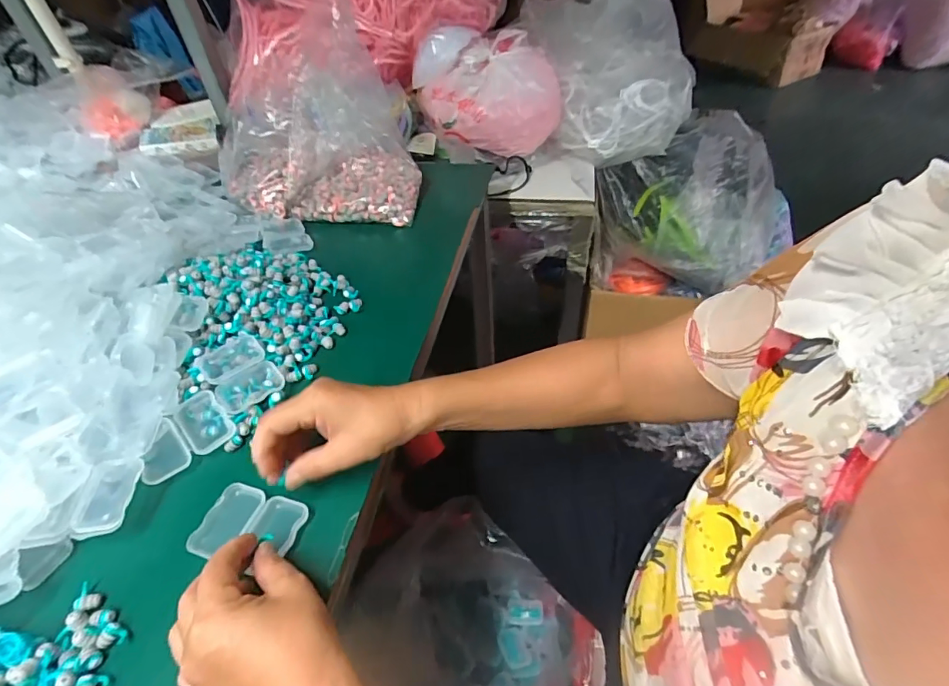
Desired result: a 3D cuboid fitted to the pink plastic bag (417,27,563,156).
[{"bbox_3d":[0.037,-0.459,0.842,0.240,0.156,0.169,-32,51,-24],"label":"pink plastic bag"}]

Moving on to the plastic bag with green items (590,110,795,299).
[{"bbox_3d":[0.433,-0.252,0.907,0.376,0.290,0.199,5,46,10],"label":"plastic bag with green items"}]

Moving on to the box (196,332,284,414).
[{"bbox_3d":[-0.226,0.030,0.442,0.056,0.028,0.080,-34,52,-26],"label":"box"}]

